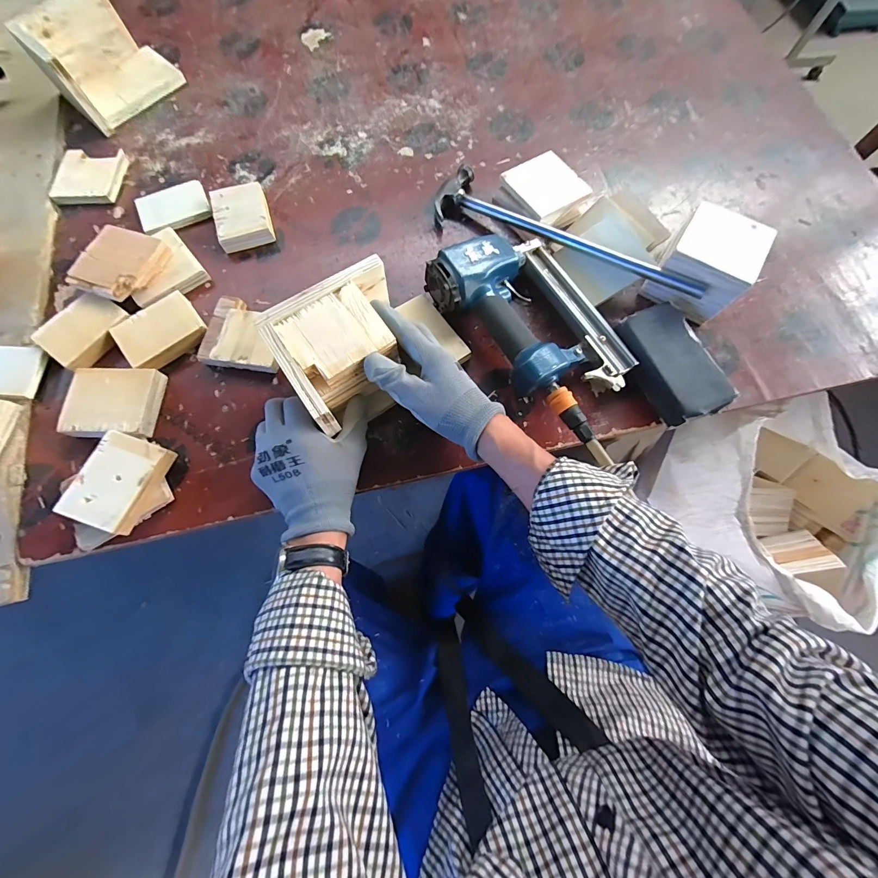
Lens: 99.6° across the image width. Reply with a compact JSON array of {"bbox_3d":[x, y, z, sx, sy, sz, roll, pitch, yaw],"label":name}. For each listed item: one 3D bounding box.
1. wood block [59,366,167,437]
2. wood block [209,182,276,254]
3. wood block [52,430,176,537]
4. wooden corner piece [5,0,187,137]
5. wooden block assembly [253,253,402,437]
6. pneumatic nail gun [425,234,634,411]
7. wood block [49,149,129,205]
[{"bbox_3d":[-0.372,-0.040,0.425,0.096,0.029,0.079,-1,74,0],"label":"wood block"},{"bbox_3d":[-0.269,-0.304,0.508,0.070,0.023,0.094,-19,74,-5],"label":"wood block"},{"bbox_3d":[-0.327,0.042,0.378,0.069,0.016,0.091,20,72,0],"label":"wood block"},{"bbox_3d":[-0.512,-0.574,0.559,0.126,0.094,0.165,39,78,11],"label":"wooden corner piece"},{"bbox_3d":[-0.089,-0.097,0.382,0.139,0.059,0.120,-36,77,-10],"label":"wooden block assembly"},{"bbox_3d":[0.108,-0.137,0.435,0.174,0.065,0.221,-24,75,-6],"label":"pneumatic nail gun"},{"bbox_3d":[-0.494,-0.370,0.524,0.089,0.010,0.095,1,74,1],"label":"wood block"}]

